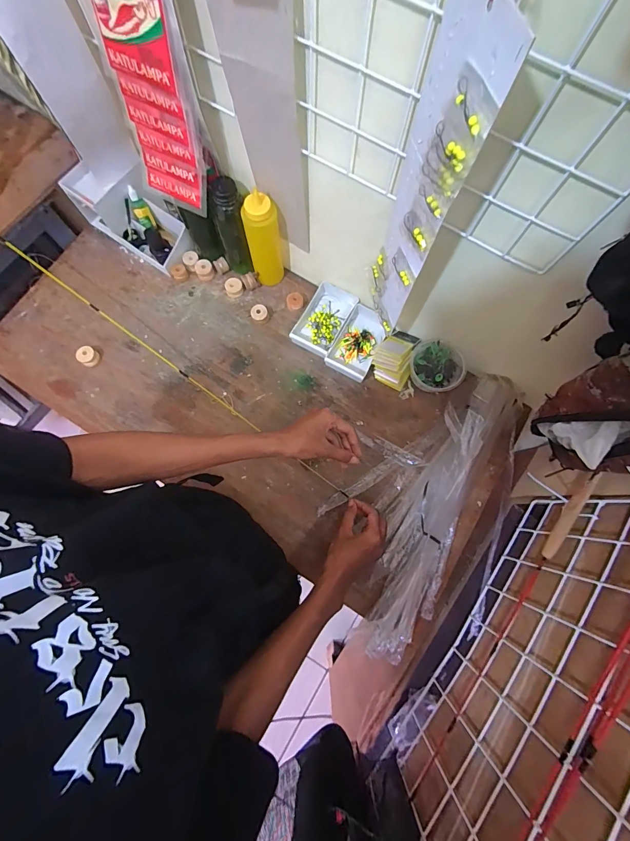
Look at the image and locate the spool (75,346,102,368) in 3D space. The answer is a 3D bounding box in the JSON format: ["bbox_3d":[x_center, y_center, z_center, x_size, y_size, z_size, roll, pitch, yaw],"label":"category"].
[{"bbox_3d":[-0.444,-0.125,0.694,0.031,0.029,0.035,28,78,5],"label":"spool"}]

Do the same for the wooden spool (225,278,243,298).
[{"bbox_3d":[-0.167,-0.274,0.734,0.035,0.028,0.031,-17,78,-5],"label":"wooden spool"}]

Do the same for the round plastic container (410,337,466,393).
[{"bbox_3d":[0.231,-0.102,0.686,0.104,0.054,0.100,22,78,4],"label":"round plastic container"}]

